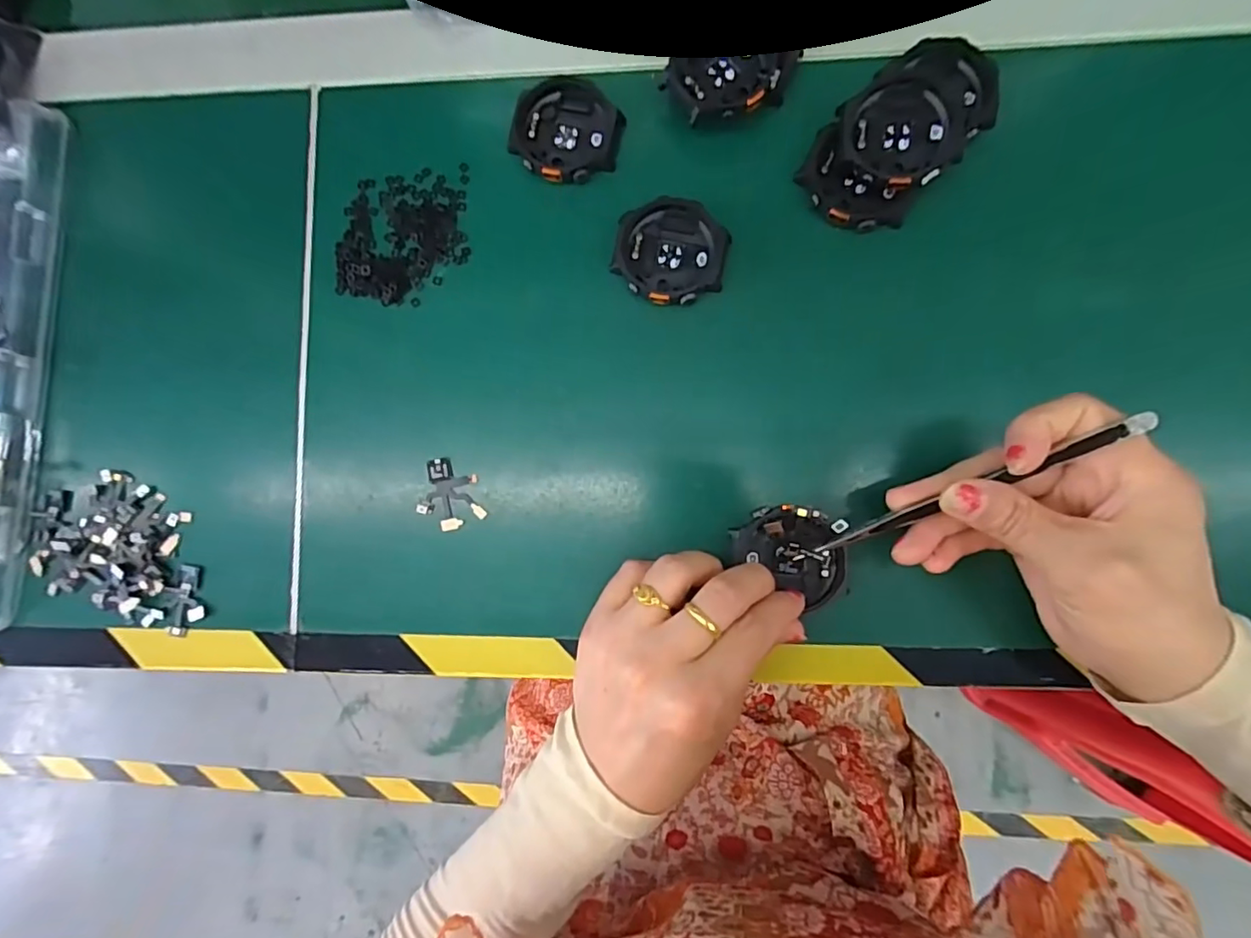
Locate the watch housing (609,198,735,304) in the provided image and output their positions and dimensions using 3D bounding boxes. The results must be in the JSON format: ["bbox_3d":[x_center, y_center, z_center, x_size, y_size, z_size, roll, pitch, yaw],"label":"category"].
[{"bbox_3d":[0.022,-0.105,0.268,0.053,0.008,0.050,10,87,4],"label":"watch housing"}]

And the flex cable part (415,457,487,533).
[{"bbox_3d":[-0.084,0.013,0.271,0.032,0.004,0.034,10,87,4],"label":"flex cable part"}]

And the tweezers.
[{"bbox_3d":[0.135,0.010,0.220,0.125,0.007,0.008,-29,85,26],"label":"tweezers"}]

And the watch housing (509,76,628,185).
[{"bbox_3d":[-0.029,-0.168,0.275,0.053,0.009,0.049,11,88,4],"label":"watch housing"}]

